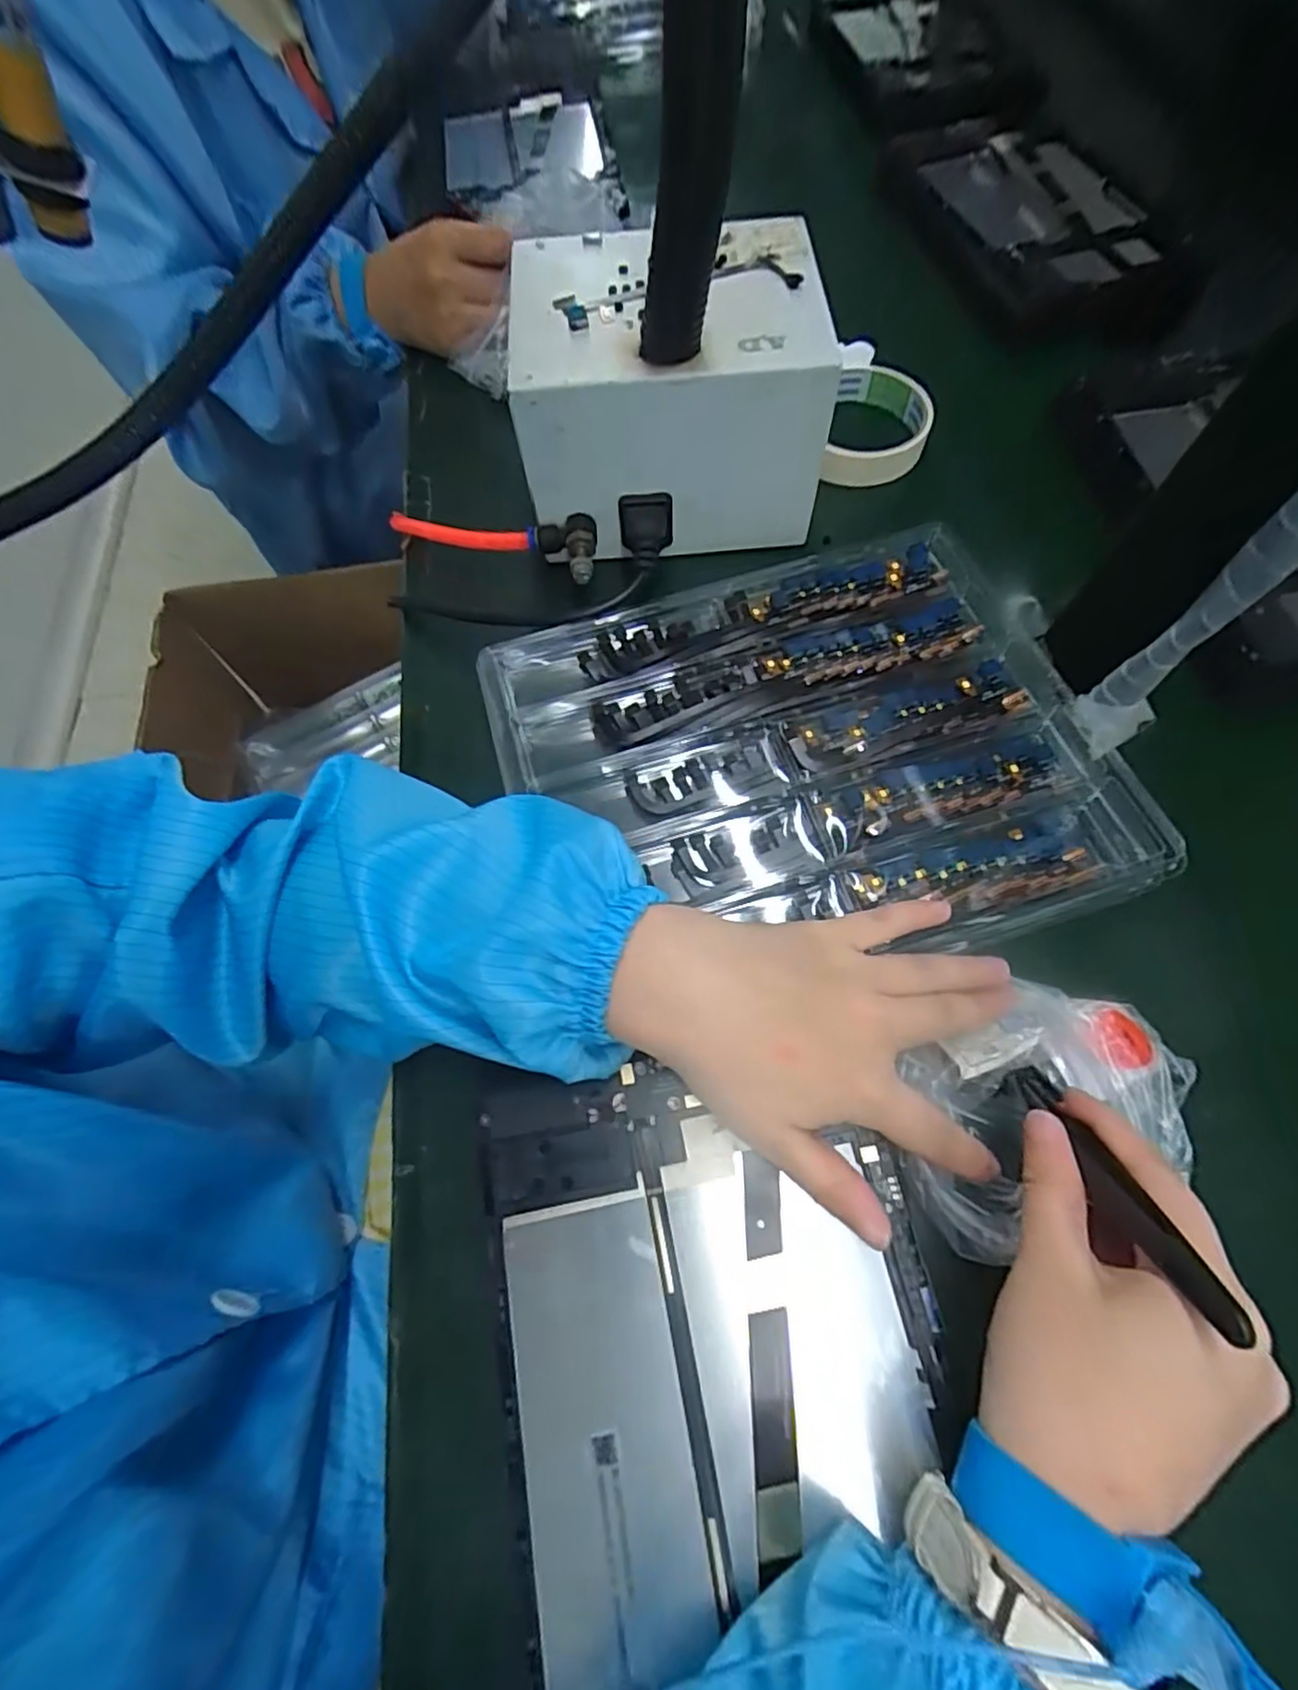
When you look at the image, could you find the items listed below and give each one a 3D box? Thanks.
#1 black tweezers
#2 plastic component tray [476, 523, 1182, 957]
[{"bbox_3d":[0.151,0.110,0.218,0.011,0.116,0.013,14,101,7],"label":"black tweezers"},{"bbox_3d":[0.069,-0.044,0.327,0.274,0.032,0.215,-14,67,-4],"label":"plastic component tray"}]

